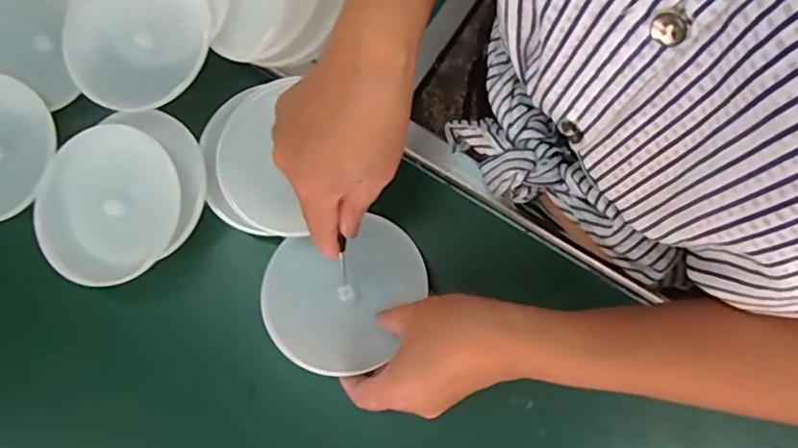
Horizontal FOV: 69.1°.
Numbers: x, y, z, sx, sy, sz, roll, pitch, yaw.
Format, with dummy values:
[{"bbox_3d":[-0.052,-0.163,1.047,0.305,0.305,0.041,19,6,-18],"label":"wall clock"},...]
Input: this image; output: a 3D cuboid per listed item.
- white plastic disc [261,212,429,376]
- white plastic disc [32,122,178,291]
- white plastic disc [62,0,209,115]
[{"bbox_3d":[-0.034,0.050,0.406,0.115,0.012,0.099,-19,69,-19],"label":"white plastic disc"},{"bbox_3d":[-0.206,-0.014,0.405,0.095,0.014,0.107,-3,77,4],"label":"white plastic disc"},{"bbox_3d":[-0.189,-0.137,0.415,0.101,0.014,0.111,0,88,1],"label":"white plastic disc"}]

